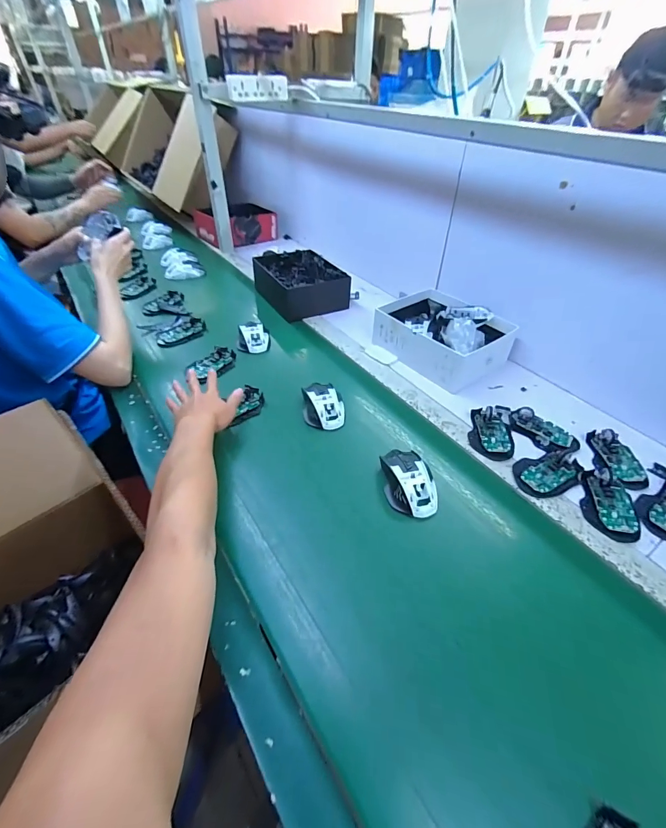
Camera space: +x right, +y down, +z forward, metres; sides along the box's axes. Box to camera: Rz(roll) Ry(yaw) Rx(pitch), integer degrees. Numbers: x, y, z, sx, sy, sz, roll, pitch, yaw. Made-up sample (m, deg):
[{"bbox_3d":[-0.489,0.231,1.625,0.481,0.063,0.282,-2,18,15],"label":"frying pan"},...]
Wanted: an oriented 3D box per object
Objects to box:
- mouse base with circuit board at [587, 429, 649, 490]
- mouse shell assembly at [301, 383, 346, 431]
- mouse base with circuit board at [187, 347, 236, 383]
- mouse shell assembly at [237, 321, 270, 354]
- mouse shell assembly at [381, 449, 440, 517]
[{"bbox_3d":[0.461,0.069,0.602,0.069,0.023,0.109,8,43,7],"label":"mouse base with circuit board"},{"bbox_3d":[-0.017,-0.018,0.674,0.073,0.034,0.104,-3,43,-5],"label":"mouse shell assembly"},{"bbox_3d":[-0.248,-0.107,0.776,0.063,0.018,0.105,30,50,28],"label":"mouse base with circuit board"},{"bbox_3d":[-0.179,-0.176,0.836,0.072,0.033,0.080,-6,43,-8],"label":"mouse shell assembly"},{"bbox_3d":[0.112,0.099,0.554,0.068,0.038,0.106,-3,43,-4],"label":"mouse shell assembly"}]

